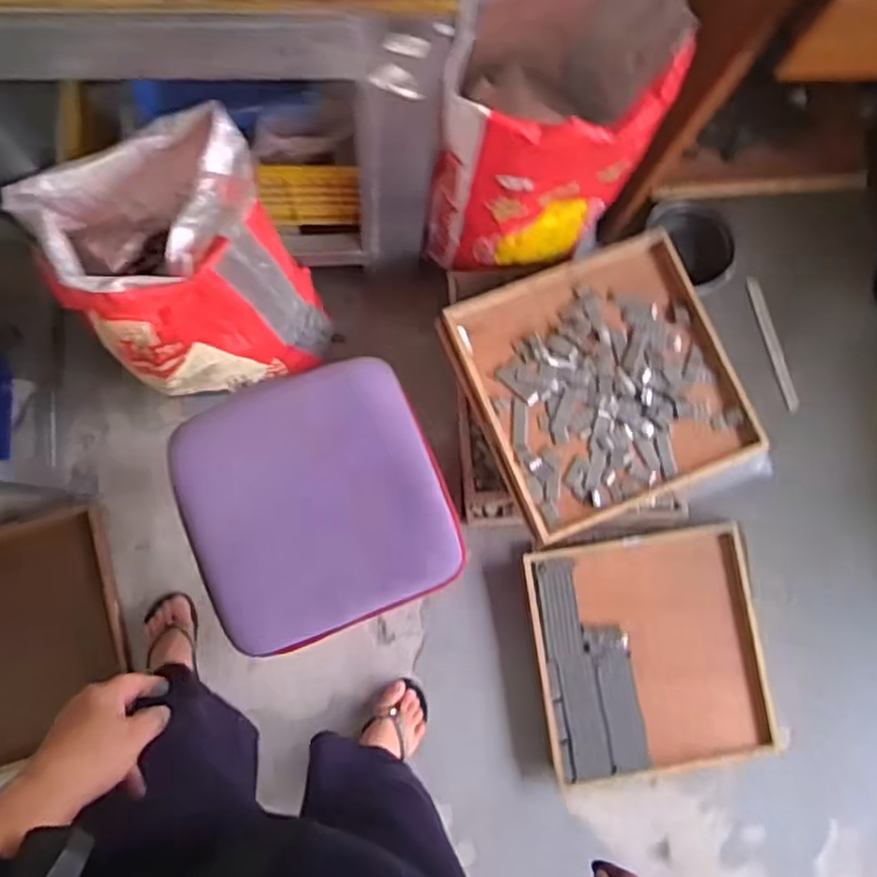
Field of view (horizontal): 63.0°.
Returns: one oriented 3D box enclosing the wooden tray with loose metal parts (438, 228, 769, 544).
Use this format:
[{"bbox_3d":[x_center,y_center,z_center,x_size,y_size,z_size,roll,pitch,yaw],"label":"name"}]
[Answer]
[{"bbox_3d":[0.273,-0.097,1.174,0.422,0.039,0.408,-22,85,-7],"label":"wooden tray with loose metal parts"}]

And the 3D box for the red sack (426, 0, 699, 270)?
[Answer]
[{"bbox_3d":[0.143,-0.437,0.991,0.275,0.424,0.298,9,82,-3],"label":"red sack"}]

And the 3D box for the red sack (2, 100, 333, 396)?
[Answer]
[{"bbox_3d":[-0.364,-0.244,1.073,0.316,0.442,0.264,-28,85,-7],"label":"red sack"}]

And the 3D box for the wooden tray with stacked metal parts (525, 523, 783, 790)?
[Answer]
[{"bbox_3d":[0.386,0.385,1.289,0.409,0.065,0.410,-8,83,-5],"label":"wooden tray with stacked metal parts"}]

